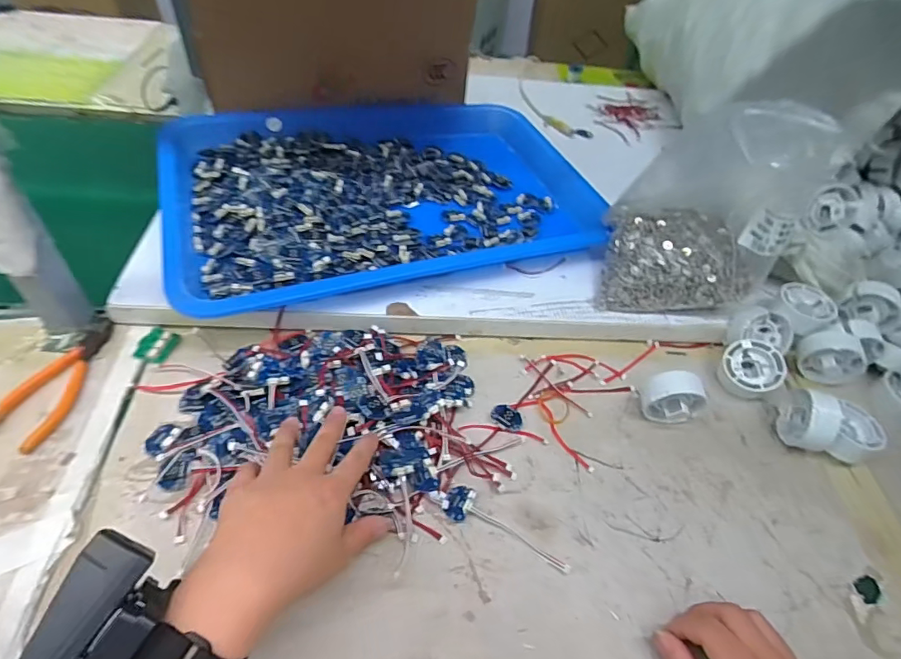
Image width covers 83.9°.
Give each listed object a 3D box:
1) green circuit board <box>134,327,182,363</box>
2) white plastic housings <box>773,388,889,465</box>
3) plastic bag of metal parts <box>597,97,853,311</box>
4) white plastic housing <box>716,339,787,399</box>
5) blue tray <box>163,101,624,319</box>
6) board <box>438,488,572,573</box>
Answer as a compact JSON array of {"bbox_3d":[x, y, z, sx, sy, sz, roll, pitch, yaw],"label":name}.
[{"bbox_3d":[-0.274,0.012,0.466,0.034,0.009,0.035,17,48,9],"label":"green circuit board"},{"bbox_3d":[0.328,0.084,0.433,0.074,0.050,0.044,34,52,23],"label":"white plastic housings"},{"bbox_3d":[0.240,-0.105,0.485,0.160,0.193,0.143,28,51,16],"label":"plastic bag of metal parts"},{"bbox_3d":[0.290,0.040,0.486,0.052,0.027,0.052,-4,64,9],"label":"white plastic housing"},{"bbox_3d":[-0.073,-0.177,0.605,0.479,0.050,0.329,-12,50,-17],"label":"blue tray"},{"bbox_3d":[0.041,0.154,0.379,0.104,0.009,0.025,28,50,18],"label":"board"}]

